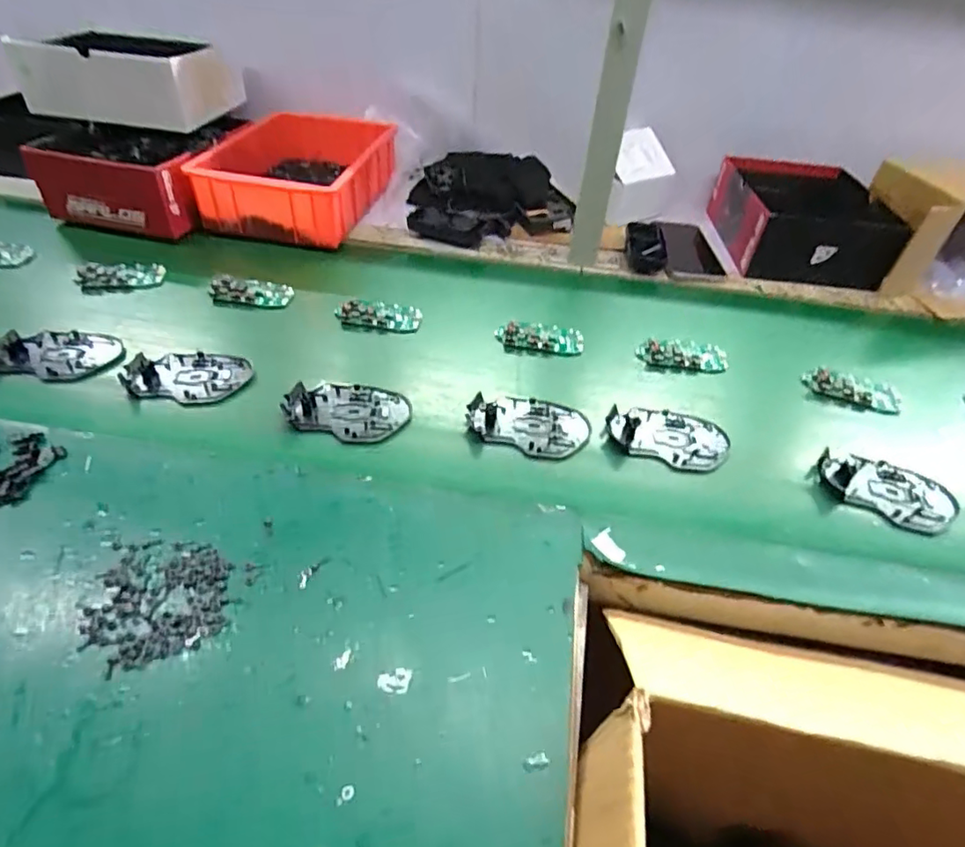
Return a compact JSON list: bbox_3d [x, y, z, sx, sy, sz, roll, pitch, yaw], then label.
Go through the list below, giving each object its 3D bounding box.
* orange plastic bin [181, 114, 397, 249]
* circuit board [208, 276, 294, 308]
[{"bbox_3d":[-0.265,-0.356,0.814,0.231,0.102,0.272,8,45,3],"label":"orange plastic bin"},{"bbox_3d":[-0.277,-0.158,0.674,0.093,0.018,0.050,5,45,0],"label":"circuit board"}]

